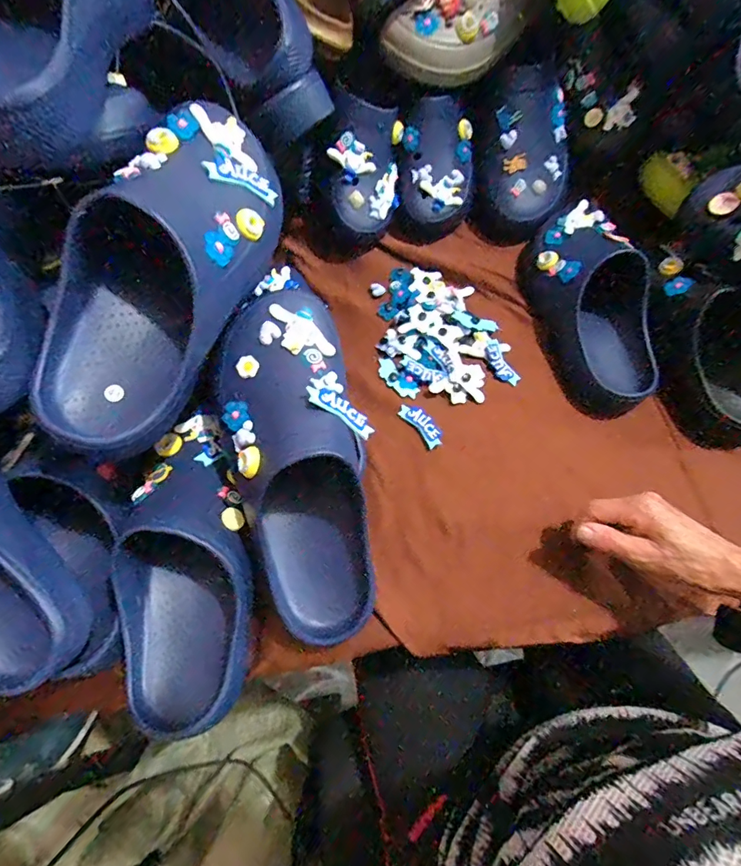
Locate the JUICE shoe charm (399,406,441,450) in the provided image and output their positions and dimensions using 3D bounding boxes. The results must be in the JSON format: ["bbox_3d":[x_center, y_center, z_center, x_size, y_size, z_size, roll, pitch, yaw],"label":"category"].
[{"bbox_3d":[0.057,-0.011,0.513,0.023,0.008,0.059,-32,67,-12],"label":"JUICE shoe charm"}]

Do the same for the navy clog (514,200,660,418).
[{"bbox_3d":[0.254,-0.154,0.536,0.109,0.079,0.266,-8,65,-1],"label":"navy clog"}]

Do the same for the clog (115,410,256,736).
[{"bbox_3d":[-0.161,0.117,0.406,0.114,0.084,0.259,-4,84,1],"label":"clog"}]

